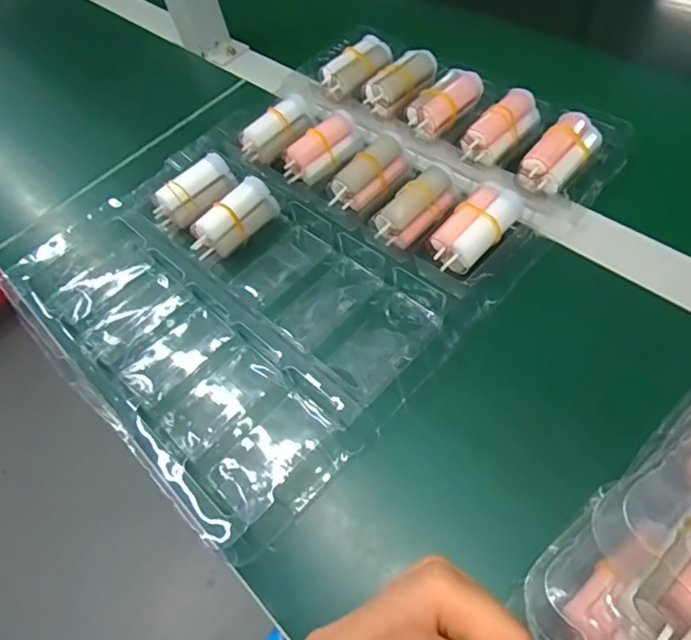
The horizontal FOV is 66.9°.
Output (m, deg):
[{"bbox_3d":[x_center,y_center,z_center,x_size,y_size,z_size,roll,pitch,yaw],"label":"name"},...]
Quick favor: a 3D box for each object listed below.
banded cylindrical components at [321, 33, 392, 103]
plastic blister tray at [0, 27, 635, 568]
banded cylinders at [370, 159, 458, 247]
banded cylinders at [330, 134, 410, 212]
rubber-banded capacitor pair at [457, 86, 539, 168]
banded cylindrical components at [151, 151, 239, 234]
[{"bbox_3d":[0.010,-0.225,0.464,0.067,0.021,0.033,-39,58,-5],"label":"banded cylindrical components"},{"bbox_3d":[-0.028,-0.080,0.383,0.291,0.047,0.382,38,75,26],"label":"plastic blister tray"},{"bbox_3d":[0.051,-0.081,0.366,0.066,0.020,0.031,-45,60,-8],"label":"banded cylinders"},{"bbox_3d":[0.020,-0.107,0.395,0.033,0.037,0.063,37,70,29],"label":"banded cylinders"},{"bbox_3d":[0.120,-0.149,0.398,0.068,0.022,0.032,-44,60,-8],"label":"rubber-banded capacitor pair"},{"bbox_3d":[-0.116,-0.099,0.403,0.067,0.026,0.030,-44,60,-10],"label":"banded cylindrical components"}]

